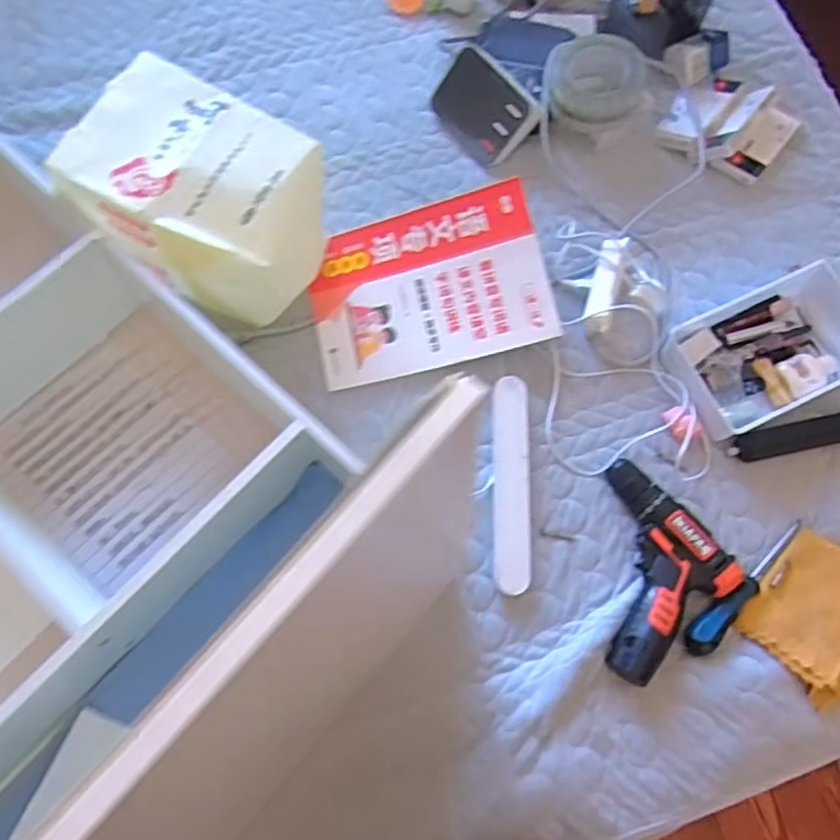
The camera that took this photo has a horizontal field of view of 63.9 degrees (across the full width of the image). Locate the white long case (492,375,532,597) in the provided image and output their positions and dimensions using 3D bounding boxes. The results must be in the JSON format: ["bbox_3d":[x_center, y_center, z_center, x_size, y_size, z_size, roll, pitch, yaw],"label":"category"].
[{"bbox_3d":[0.106,0.071,0.782,0.040,0.027,0.248,1,68,1],"label":"white long case"}]

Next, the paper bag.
[{"bbox_3d":[-0.244,-0.248,0.784,0.263,0.162,0.194,27,72,9],"label":"paper bag"}]

